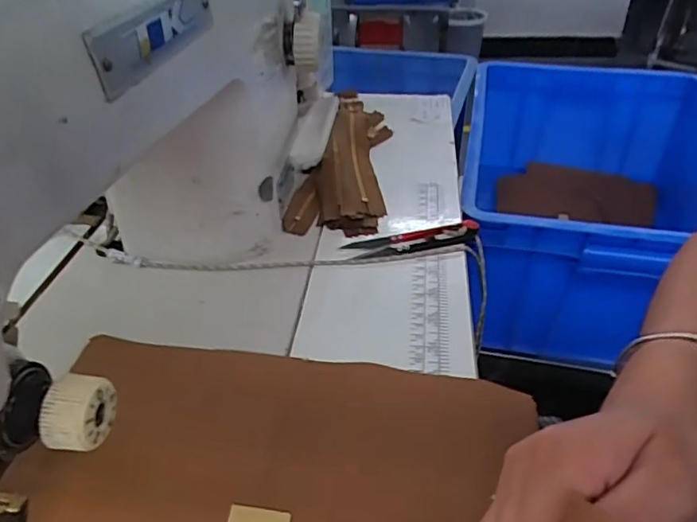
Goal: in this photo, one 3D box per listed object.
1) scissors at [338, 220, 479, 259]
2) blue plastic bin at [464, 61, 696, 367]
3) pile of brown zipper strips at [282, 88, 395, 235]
[{"bbox_3d":[0.050,-0.017,0.440,0.103,0.012,0.022,-7,36,-9],"label":"scissors"},{"bbox_3d":[0.362,-0.103,0.849,0.340,0.215,0.552,6,37,9],"label":"blue plastic bin"},{"bbox_3d":[-0.002,-0.111,0.565,0.079,0.023,0.279,3,36,5],"label":"pile of brown zipper strips"}]

